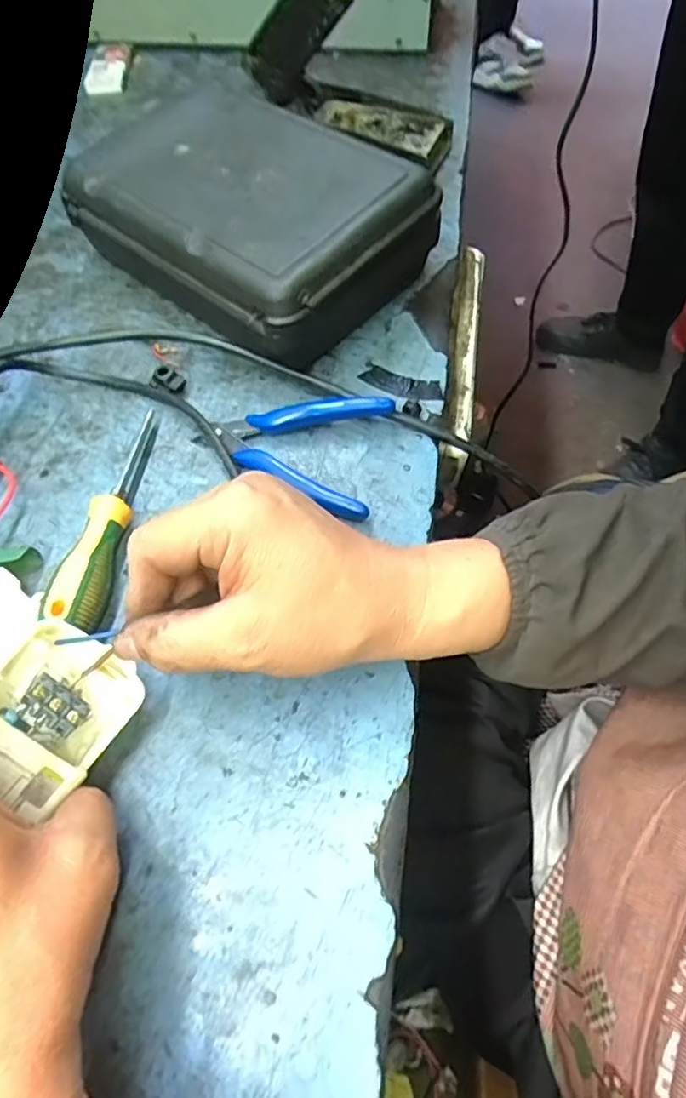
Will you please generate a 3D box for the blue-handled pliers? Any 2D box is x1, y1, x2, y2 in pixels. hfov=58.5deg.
[{"bbox_3d":[-0.022,-0.071,0.374,0.119,0.022,0.077,27,65,17],"label":"blue-handled pliers"}]

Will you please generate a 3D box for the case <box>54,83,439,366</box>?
[{"bbox_3d":[-0.066,-0.232,0.435,0.224,0.076,0.156,38,68,21],"label":"case"}]

